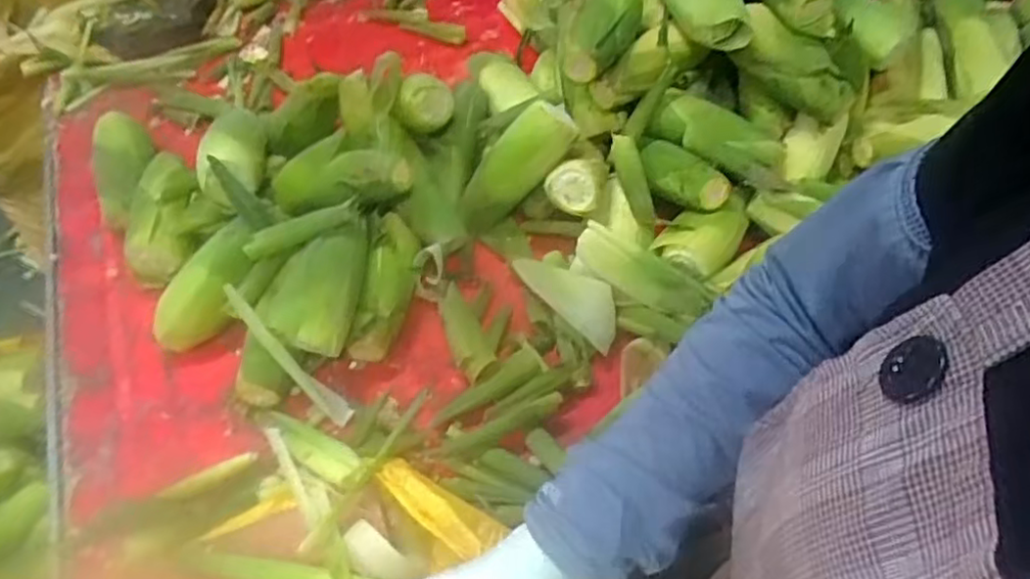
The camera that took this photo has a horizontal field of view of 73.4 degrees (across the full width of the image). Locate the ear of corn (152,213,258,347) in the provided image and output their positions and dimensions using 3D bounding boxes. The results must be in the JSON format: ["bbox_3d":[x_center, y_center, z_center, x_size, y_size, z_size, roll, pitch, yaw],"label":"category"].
[{"bbox_3d":[-0.342,-0.002,0.768,0.052,0.054,0.162,34,93,24],"label":"ear of corn"}]

